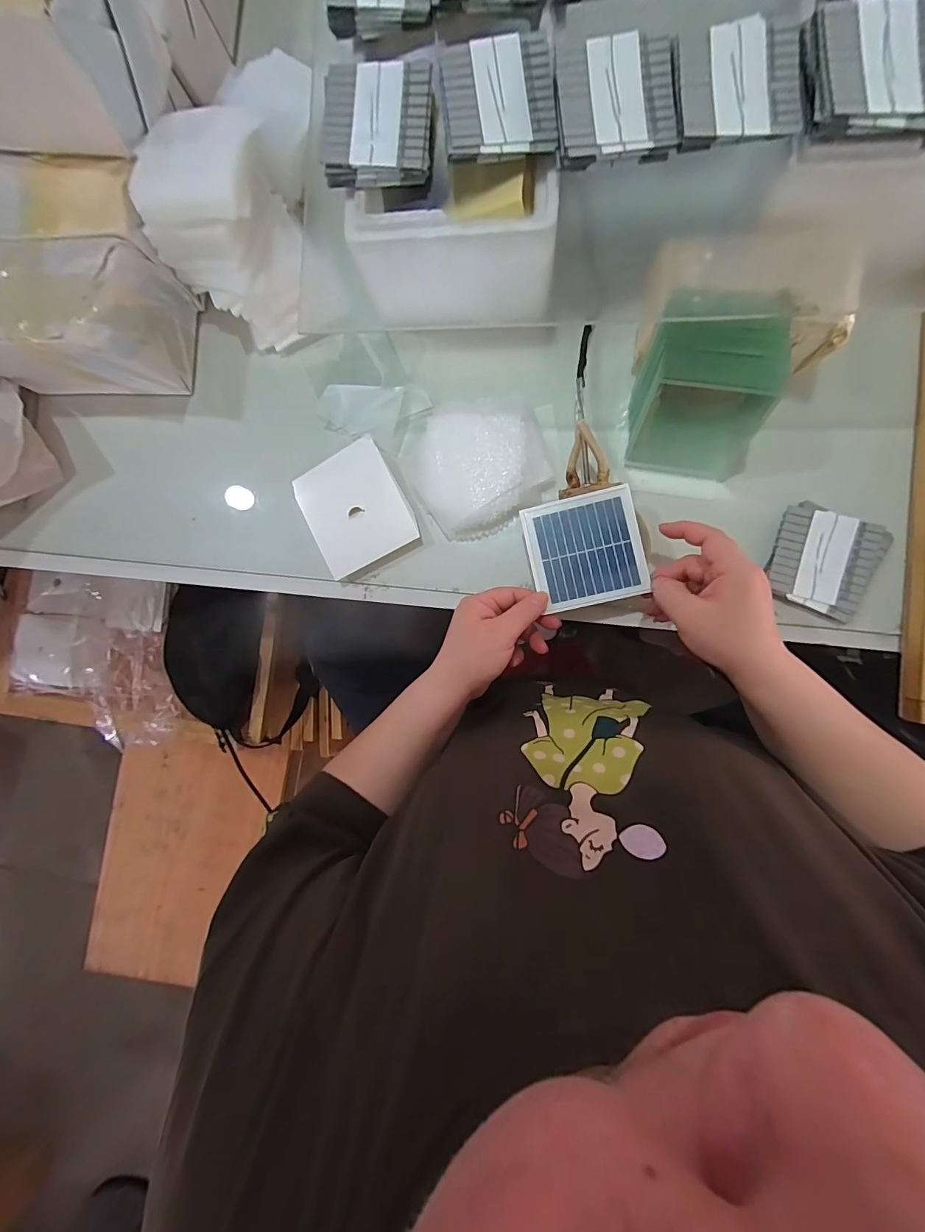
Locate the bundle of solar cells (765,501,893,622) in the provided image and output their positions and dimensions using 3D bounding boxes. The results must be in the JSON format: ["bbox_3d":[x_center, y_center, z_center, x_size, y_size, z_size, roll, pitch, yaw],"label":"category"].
[{"bbox_3d":[0.314,-0.048,0.378,0.080,0.017,0.085,25,93,7],"label":"bundle of solar cells"}]

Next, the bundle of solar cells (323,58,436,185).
[{"bbox_3d":[-0.063,-0.376,0.328,0.082,0.019,0.083,2,90,8],"label":"bundle of solar cells"}]

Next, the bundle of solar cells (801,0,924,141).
[{"bbox_3d":[0.275,-0.367,0.281,0.089,0.010,0.087,1,89,8],"label":"bundle of solar cells"}]

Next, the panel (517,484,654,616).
[{"bbox_3d":[0.106,-0.058,0.374,0.093,0.006,0.095,-12,88,7],"label":"panel"}]

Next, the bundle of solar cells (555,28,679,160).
[{"bbox_3d":[0.108,-0.367,0.302,0.077,0.014,0.088,-4,89,7],"label":"bundle of solar cells"}]

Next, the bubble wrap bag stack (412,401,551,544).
[{"bbox_3d":[0.016,-0.148,0.413,0.126,0.024,0.127,-22,87,7],"label":"bubble wrap bag stack"}]

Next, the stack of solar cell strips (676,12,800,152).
[{"bbox_3d":[0.192,-0.375,0.294,0.083,0.008,0.096,-2,89,8],"label":"stack of solar cell strips"}]

